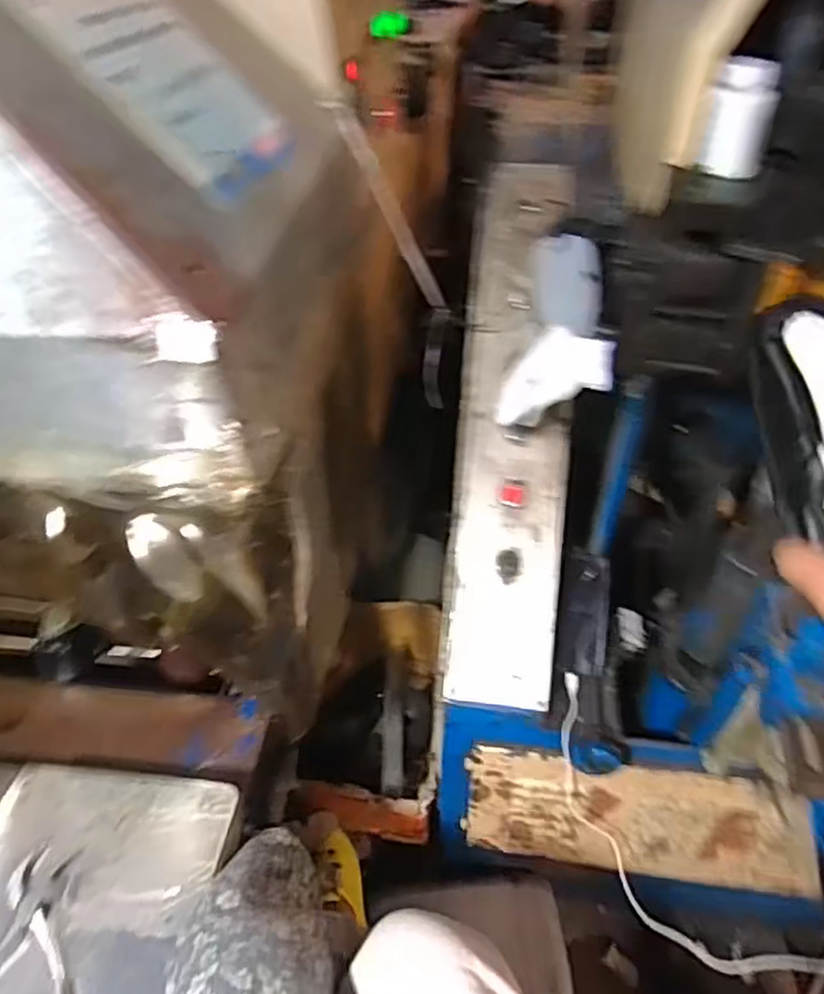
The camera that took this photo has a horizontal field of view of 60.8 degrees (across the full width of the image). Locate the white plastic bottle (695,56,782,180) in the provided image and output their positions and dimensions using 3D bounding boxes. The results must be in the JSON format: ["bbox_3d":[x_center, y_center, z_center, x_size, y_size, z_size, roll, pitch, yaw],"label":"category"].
[{"bbox_3d":[0.285,-0.328,0.616,0.051,0.088,0.051,17,44,19],"label":"white plastic bottle"}]

